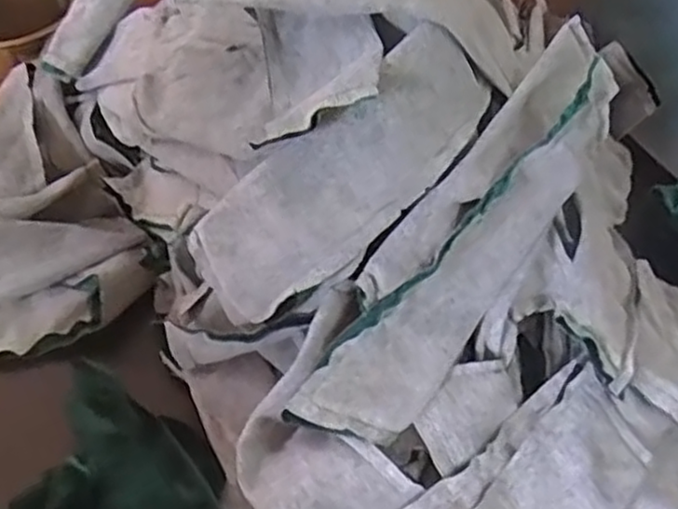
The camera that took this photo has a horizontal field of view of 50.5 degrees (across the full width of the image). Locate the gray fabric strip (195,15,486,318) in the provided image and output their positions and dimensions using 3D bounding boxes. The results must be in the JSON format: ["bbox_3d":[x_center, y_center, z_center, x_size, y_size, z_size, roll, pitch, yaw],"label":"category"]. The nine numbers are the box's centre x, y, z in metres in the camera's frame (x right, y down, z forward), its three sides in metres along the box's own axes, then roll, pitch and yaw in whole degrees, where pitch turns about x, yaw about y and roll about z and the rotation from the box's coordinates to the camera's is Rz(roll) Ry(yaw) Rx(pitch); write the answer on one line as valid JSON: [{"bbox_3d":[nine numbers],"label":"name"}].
[{"bbox_3d":[0.002,-0.031,0.297,0.144,0.051,0.028,-42,15,-2],"label":"gray fabric strip"}]

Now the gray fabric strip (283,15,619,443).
[{"bbox_3d":[0.066,-0.014,0.325,0.045,0.065,0.231,32,78,23],"label":"gray fabric strip"}]

